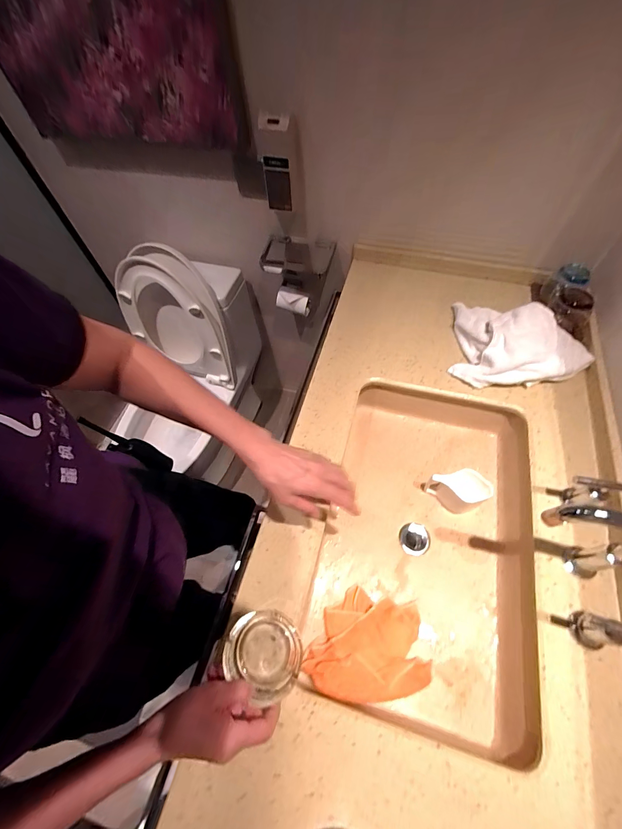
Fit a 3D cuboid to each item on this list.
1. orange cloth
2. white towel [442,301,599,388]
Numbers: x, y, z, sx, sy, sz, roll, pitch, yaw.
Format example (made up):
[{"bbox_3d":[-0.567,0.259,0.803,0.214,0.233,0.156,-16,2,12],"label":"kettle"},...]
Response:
[{"bbox_3d":[0.104,0.399,0.577,0.202,0.049,0.158,13,61,10],"label":"orange cloth"},{"bbox_3d":[0.461,-0.157,0.742,0.275,0.075,0.230,11,61,9],"label":"white towel"}]

